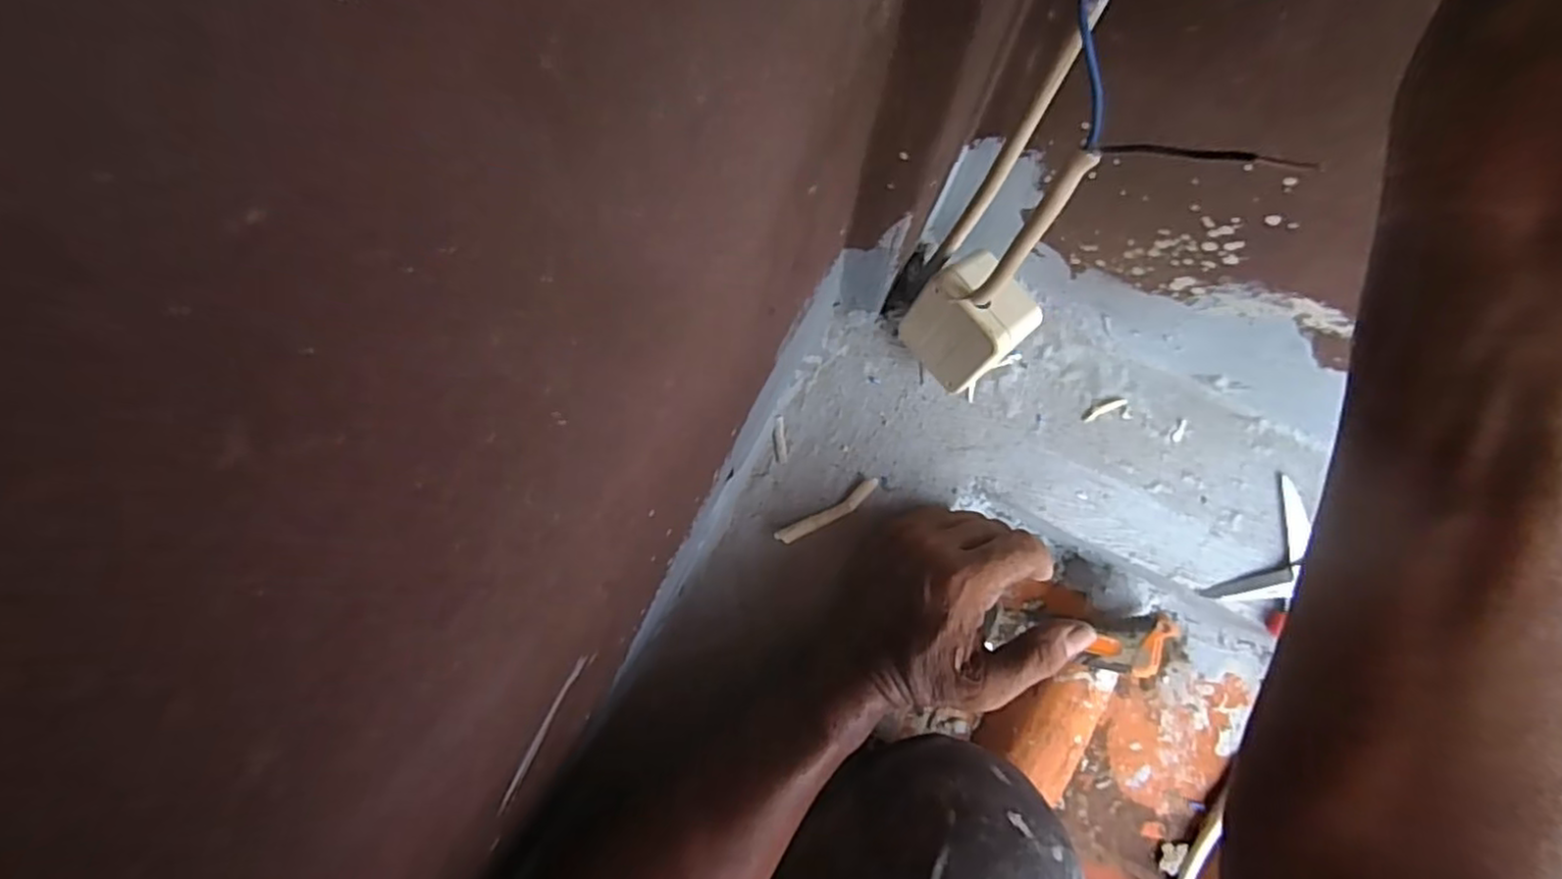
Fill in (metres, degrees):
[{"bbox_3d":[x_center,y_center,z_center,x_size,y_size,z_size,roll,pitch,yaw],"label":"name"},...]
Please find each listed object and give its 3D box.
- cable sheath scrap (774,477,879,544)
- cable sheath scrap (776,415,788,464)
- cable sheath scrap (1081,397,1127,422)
[{"bbox_3d":[0.031,0.048,0.441,0.074,0.005,0.012,-28,78,-8],"label":"cable sheath scrap"},{"bbox_3d":[0.000,0.000,0.436,0.006,0.004,0.031,-7,100,-3],"label":"cable sheath scrap"},{"bbox_3d":[0.210,-0.020,0.443,0.029,0.004,0.008,-24,78,6],"label":"cable sheath scrap"}]

